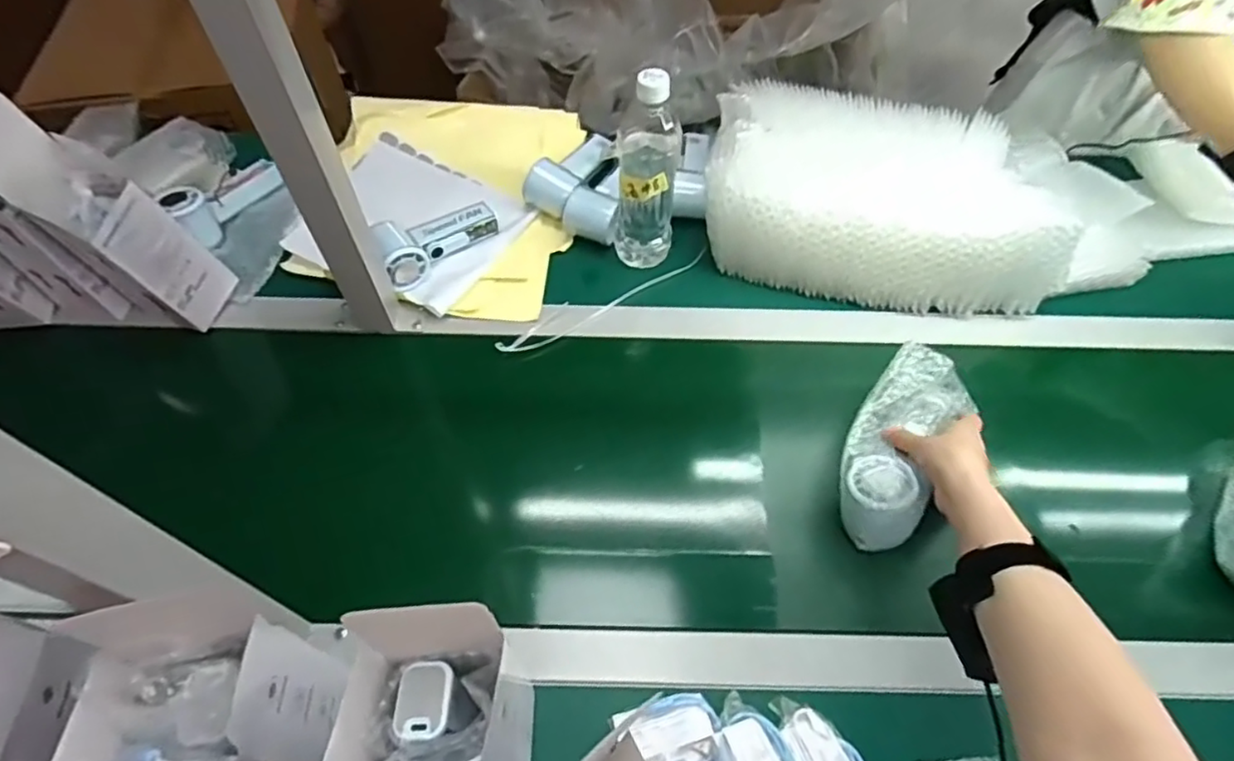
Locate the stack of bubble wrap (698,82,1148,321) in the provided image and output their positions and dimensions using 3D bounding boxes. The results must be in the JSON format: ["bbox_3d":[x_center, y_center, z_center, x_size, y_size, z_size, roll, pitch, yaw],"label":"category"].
[{"bbox_3d":[0.351,-0.210,0.734,0.500,0.117,0.244,2,58,0],"label":"stack of bubble wrap"}]

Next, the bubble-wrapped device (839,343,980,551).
[{"bbox_3d":[0.261,0.054,0.584,0.085,0.066,0.191,28,61,15],"label":"bubble-wrapped device"}]

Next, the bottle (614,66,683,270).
[{"bbox_3d":[0.033,-0.214,0.688,0.067,0.236,0.069,9,58,4],"label":"bottle"}]

